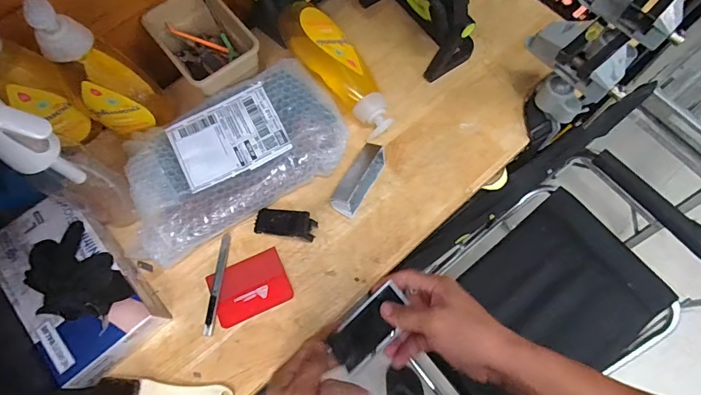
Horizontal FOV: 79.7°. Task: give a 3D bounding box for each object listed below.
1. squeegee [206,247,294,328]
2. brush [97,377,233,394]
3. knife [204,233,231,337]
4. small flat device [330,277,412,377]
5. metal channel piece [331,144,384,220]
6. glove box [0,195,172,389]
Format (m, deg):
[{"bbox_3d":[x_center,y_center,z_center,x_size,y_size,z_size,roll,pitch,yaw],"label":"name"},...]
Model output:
[{"bbox_3d":[-0.134,0.119,0.562,0.099,0.005,0.075,-23,71,-7],"label":"squeegee"},{"bbox_3d":[-0.225,0.236,0.510,0.155,0.013,0.024,2,70,2],"label":"brush"},{"bbox_3d":[-0.179,0.115,0.565,0.014,0.009,0.135,4,70,3],"label":"knife"},{"bbox_3d":[0.021,0.135,0.437,0.090,0.008,0.044,-41,74,-13],"label":"small flat device"},{"bbox_3d":[0.011,-0.027,0.599,0.039,0.035,0.106,29,73,11],"label":"metal channel piece"},{"bbox_3d":[-0.348,0.108,0.533,0.122,0.065,0.220,-40,74,-12],"label":"glove box"}]

